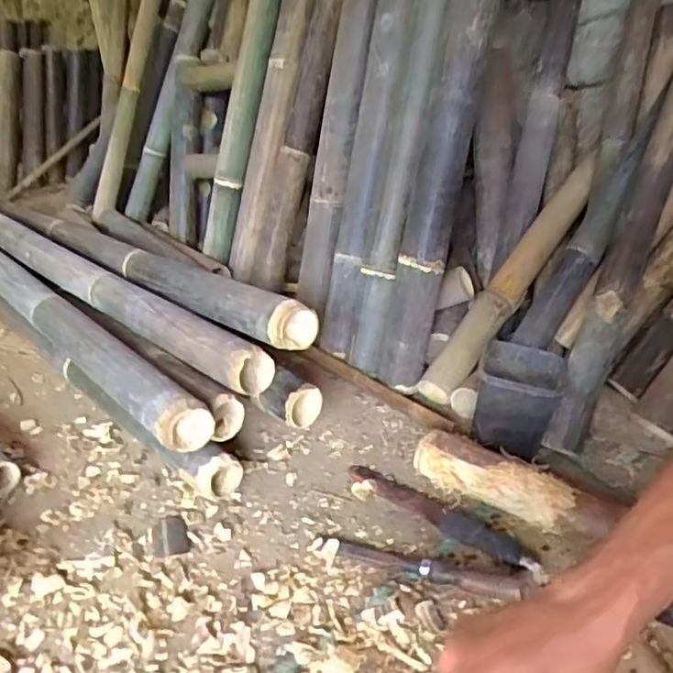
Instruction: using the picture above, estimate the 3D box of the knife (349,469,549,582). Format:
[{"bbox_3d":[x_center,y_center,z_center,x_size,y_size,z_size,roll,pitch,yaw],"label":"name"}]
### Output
[{"bbox_3d":[0.128,0.218,0.774,0.277,0.017,0.046,22,36,38],"label":"knife"}]

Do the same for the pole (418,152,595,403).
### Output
[{"bbox_3d":[0.314,-0.112,1.062,0.054,0.054,0.547,24,67,40],"label":"pole"}]

